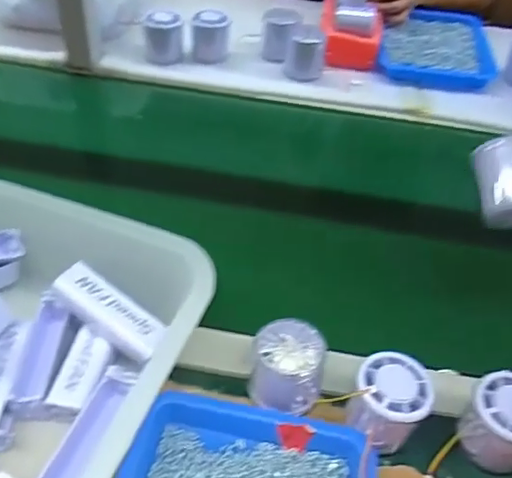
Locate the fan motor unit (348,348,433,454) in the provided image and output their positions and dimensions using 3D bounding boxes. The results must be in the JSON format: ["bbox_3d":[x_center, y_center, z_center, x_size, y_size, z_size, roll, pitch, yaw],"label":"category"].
[{"bbox_3d":[0.101,0.126,0.436,0.053,0.055,0.059,17,46,11],"label":"fan motor unit"}]

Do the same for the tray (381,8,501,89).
[{"bbox_3d":[0.276,-0.295,0.872,0.162,0.033,0.201,9,45,4],"label":"tray"}]

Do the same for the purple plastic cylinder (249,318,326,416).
[{"bbox_3d":[0.024,0.102,0.452,0.054,0.052,0.058,3,45,-3],"label":"purple plastic cylinder"}]

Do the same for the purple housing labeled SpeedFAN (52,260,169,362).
[{"bbox_3d":[-0.119,0.060,0.464,0.094,0.035,0.032,37,50,3],"label":"purple housing labeled SpeedFAN"}]

